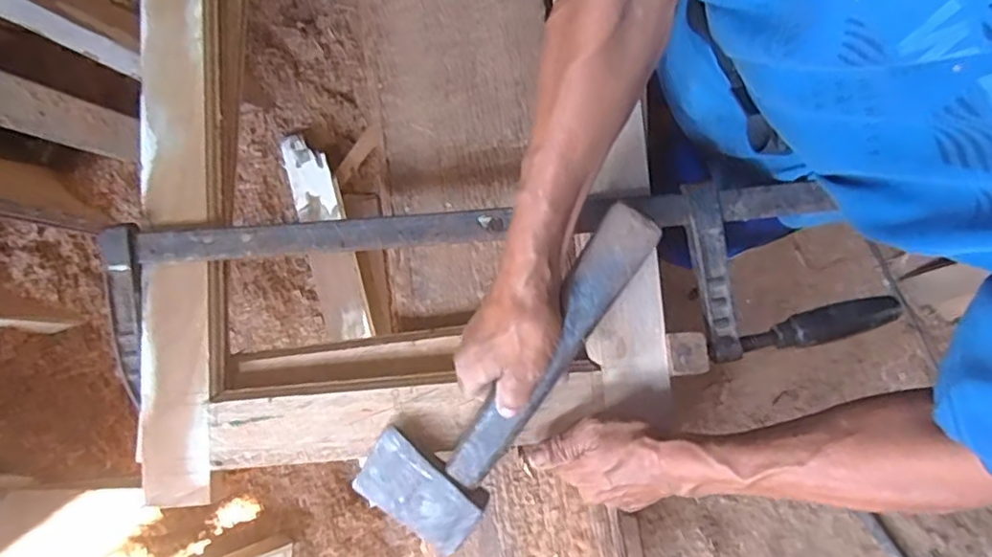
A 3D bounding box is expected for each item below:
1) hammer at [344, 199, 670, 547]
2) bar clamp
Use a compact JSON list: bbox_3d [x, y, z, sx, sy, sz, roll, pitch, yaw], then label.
[{"bbox_3d":[0.011,0.085,0.508,0.102,0.031,0.338,40,107,6],"label":"hammer"},{"bbox_3d":[-0.003,0.007,0.579,0.715,0.055,0.154,-4,81,-2],"label":"bar clamp"}]

